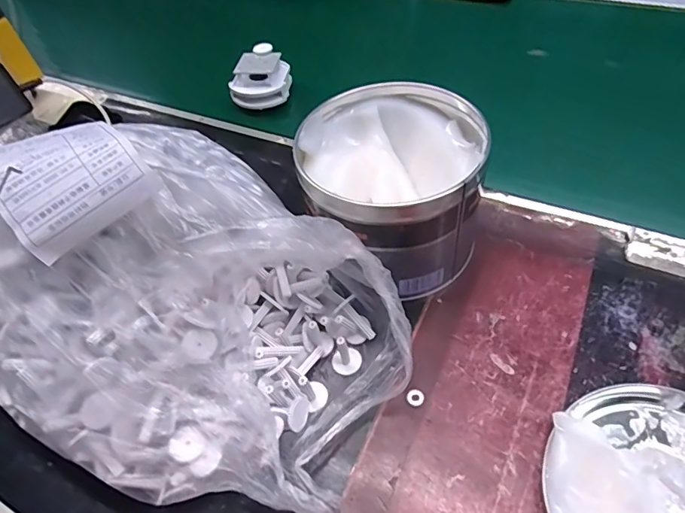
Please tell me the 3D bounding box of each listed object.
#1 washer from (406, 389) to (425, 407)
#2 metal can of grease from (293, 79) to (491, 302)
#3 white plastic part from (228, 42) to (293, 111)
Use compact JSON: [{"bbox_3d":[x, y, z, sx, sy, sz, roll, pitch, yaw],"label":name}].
[{"bbox_3d":[0.047,0.091,0.301,0.011,0.004,0.010,-3,52,3],"label":"washer"},{"bbox_3d":[0.039,-0.048,0.344,0.122,0.103,0.124,-3,52,3],"label":"metal can of grease"},{"bbox_3d":[-0.088,-0.198,0.517,0.061,0.040,0.060,0,52,6],"label":"white plastic part"}]

